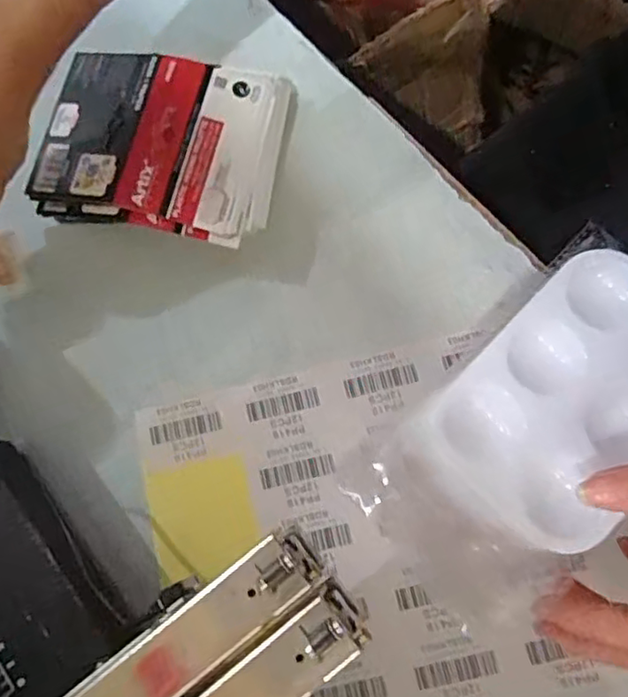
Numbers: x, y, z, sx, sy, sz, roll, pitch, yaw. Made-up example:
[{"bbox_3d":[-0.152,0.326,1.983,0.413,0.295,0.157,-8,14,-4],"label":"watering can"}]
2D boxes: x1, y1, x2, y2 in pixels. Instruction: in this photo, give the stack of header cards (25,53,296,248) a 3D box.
[{"bbox_3d":[-0.093,-0.124,0.380,0.145,0.044,0.121,7,77,7],"label":"stack of header cards"}]

